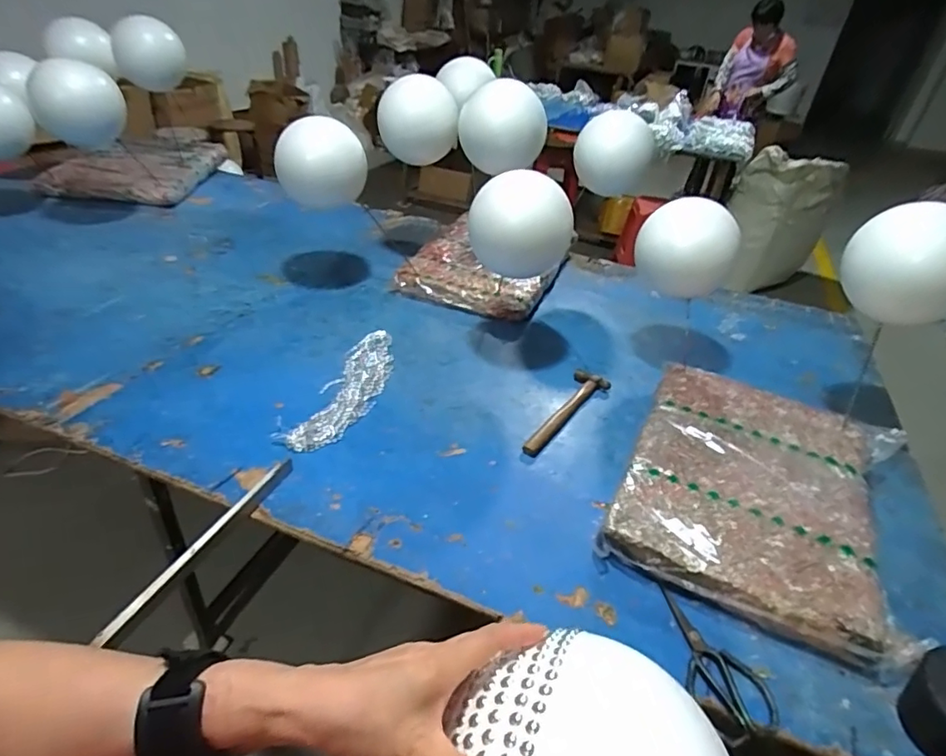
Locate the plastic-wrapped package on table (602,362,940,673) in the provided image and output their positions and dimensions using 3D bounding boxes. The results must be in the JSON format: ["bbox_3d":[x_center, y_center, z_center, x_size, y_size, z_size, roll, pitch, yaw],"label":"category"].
[{"bbox_3d":[0.467,0.171,0.882,0.395,0.062,0.533,21,37,19],"label":"plastic-wrapped package on table"}]

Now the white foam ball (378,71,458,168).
[{"bbox_3d":[-0.136,-0.625,1.327,0.188,0.188,0.230,2,35,-7],"label":"white foam ball"}]

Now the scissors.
[{"bbox_3d":[0.281,0.331,0.653,0.084,0.012,0.189,-5,37,-17],"label":"scissors"}]

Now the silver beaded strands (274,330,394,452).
[{"bbox_3d":[-0.227,0.012,1.034,0.103,0.017,0.381,13,35,8],"label":"silver beaded strands"}]

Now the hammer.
[{"bbox_3d":[0.167,0.057,1.020,0.064,0.029,0.284,29,41,28],"label":"hammer"}]

